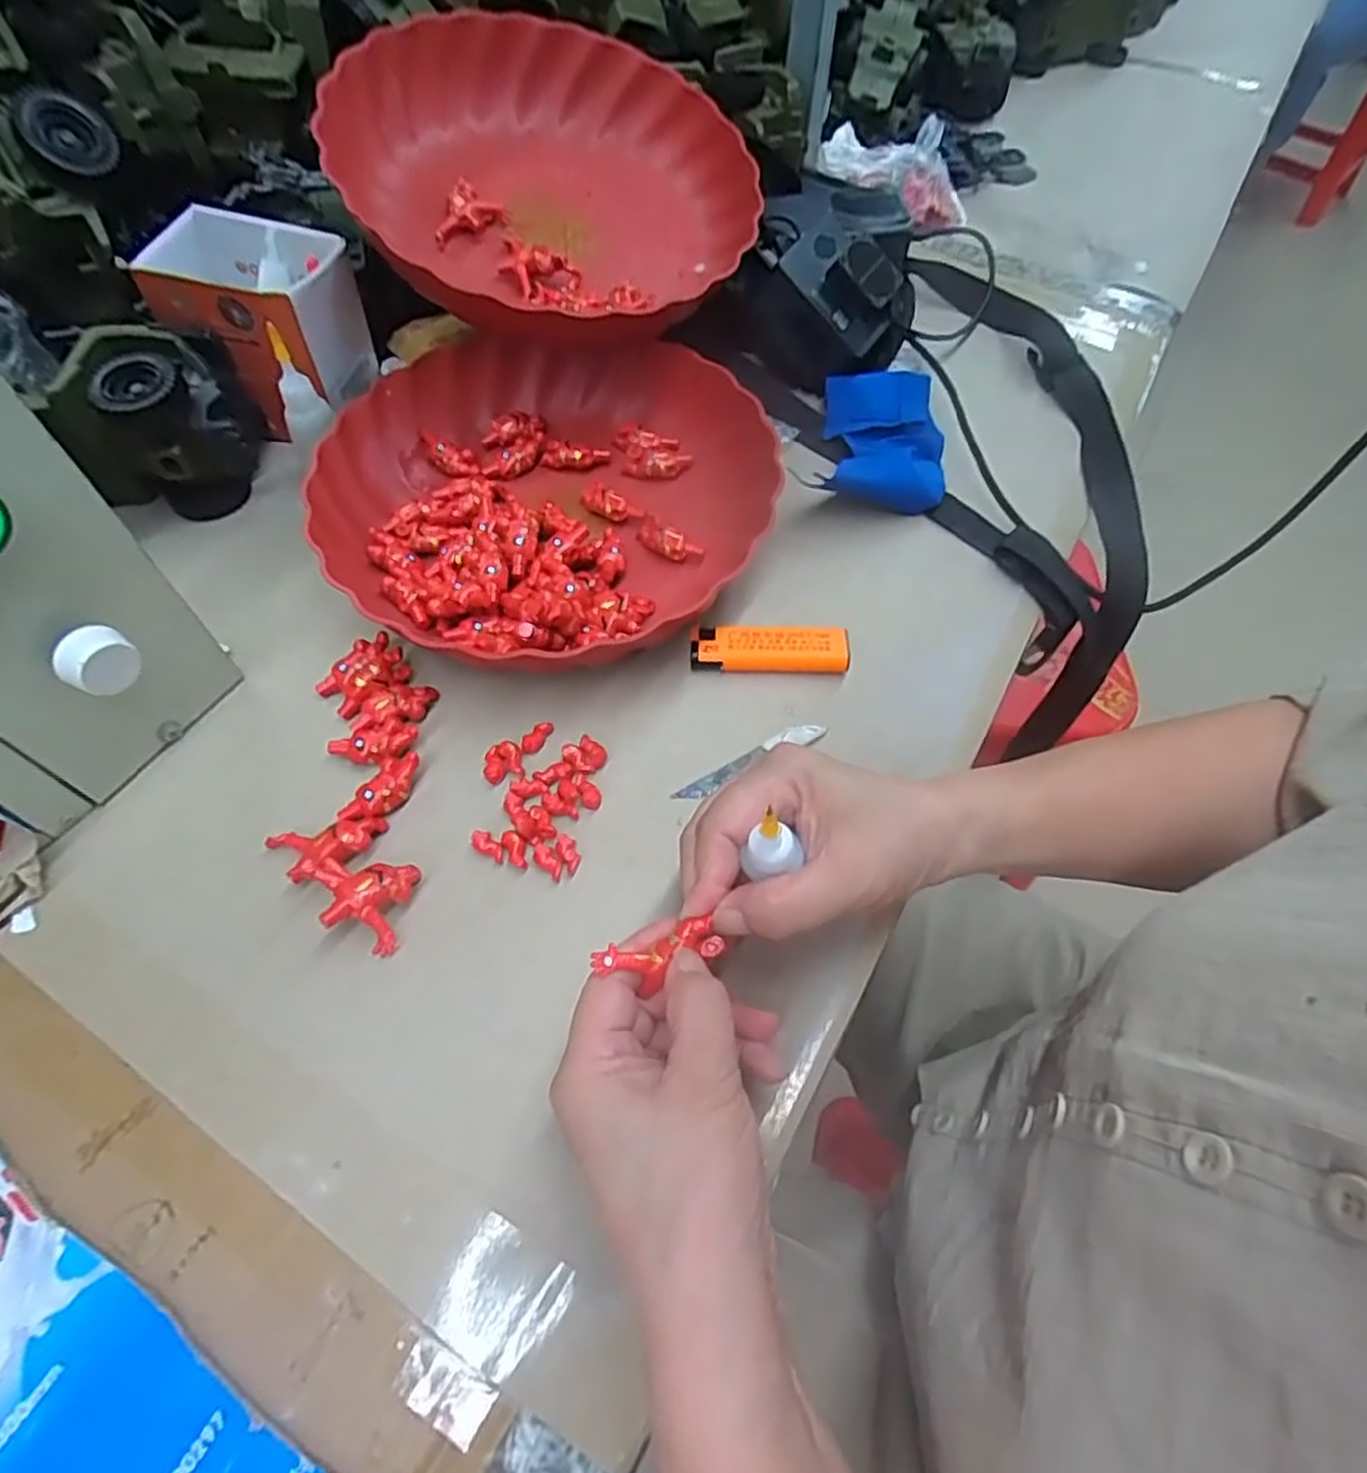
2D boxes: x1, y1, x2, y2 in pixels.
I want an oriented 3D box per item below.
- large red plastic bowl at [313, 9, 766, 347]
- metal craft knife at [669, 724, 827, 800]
[{"bbox_3d":[-0.077,-0.334,0.447,0.233,0.076,0.239,2,60,-3],"label":"large red plastic bowl"},{"bbox_3d":[0.032,0.012,0.358,0.082,0.004,0.011,-26,62,-13],"label":"metal craft knife"}]

